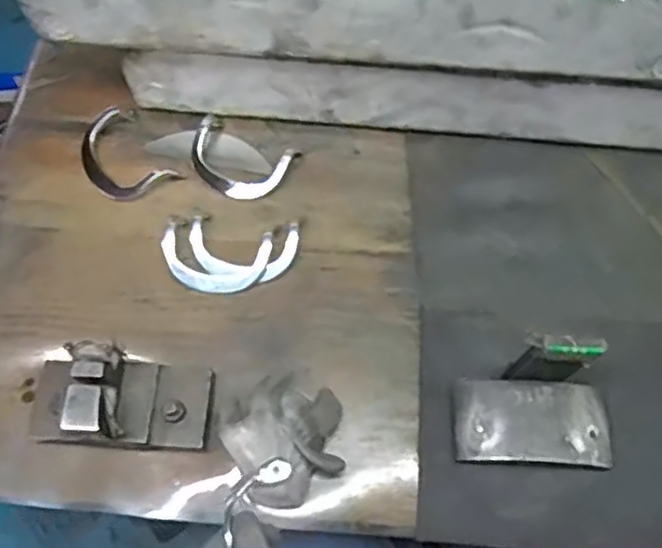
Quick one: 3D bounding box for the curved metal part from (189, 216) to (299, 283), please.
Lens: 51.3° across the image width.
[{"bbox_3d":[-0.076,-0.024,0.591,0.090,0.018,0.054,9,65,5],"label":"curved metal part"}]

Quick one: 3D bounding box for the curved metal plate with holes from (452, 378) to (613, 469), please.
[{"bbox_3d":[0.152,0.110,0.513,0.114,0.021,0.060,2,64,2],"label":"curved metal plate with holes"}]

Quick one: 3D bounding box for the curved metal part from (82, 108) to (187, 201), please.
[{"bbox_3d":[-0.194,-0.104,0.633,0.101,0.011,0.062,42,72,18],"label":"curved metal part"}]

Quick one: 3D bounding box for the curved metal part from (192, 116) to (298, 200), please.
[{"bbox_3d":[-0.086,-0.105,0.638,0.092,0.019,0.067,21,67,10],"label":"curved metal part"}]

